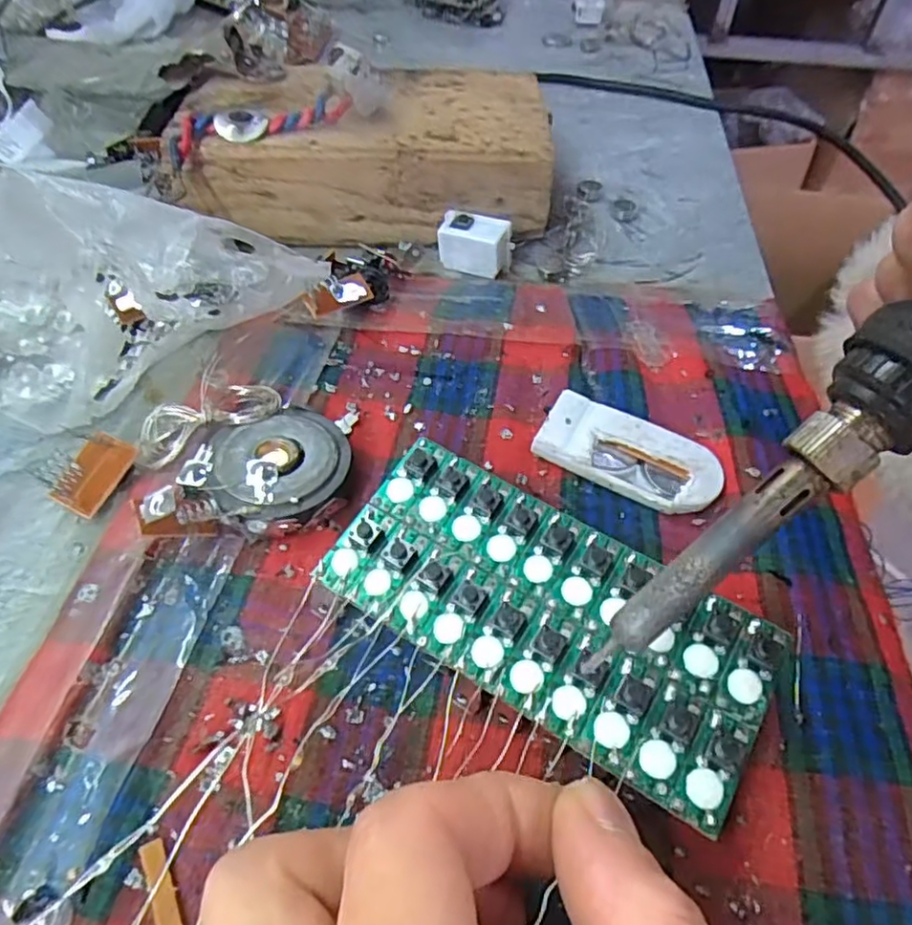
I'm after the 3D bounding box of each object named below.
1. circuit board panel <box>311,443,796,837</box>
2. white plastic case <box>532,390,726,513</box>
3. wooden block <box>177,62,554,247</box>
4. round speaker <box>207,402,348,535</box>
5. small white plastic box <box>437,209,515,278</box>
[{"bbox_3d":[0.019,0.030,0.140,0.093,0.010,0.042,30,55,19],"label":"circuit board panel"},{"bbox_3d":[0.049,-0.002,0.185,0.050,0.008,0.025,20,52,13],"label":"white plastic case"},{"bbox_3d":[-0.034,-0.127,0.267,0.137,0.038,0.079,-1,51,-5],"label":"wooden block"},{"bbox_3d":[-0.046,0.003,0.175,0.036,0.012,0.037,2,51,-2],"label":"round speaker"},{"bbox_3d":[0.007,-0.083,0.245,0.027,0.017,0.012,21,52,13],"label":"small white plastic box"}]

